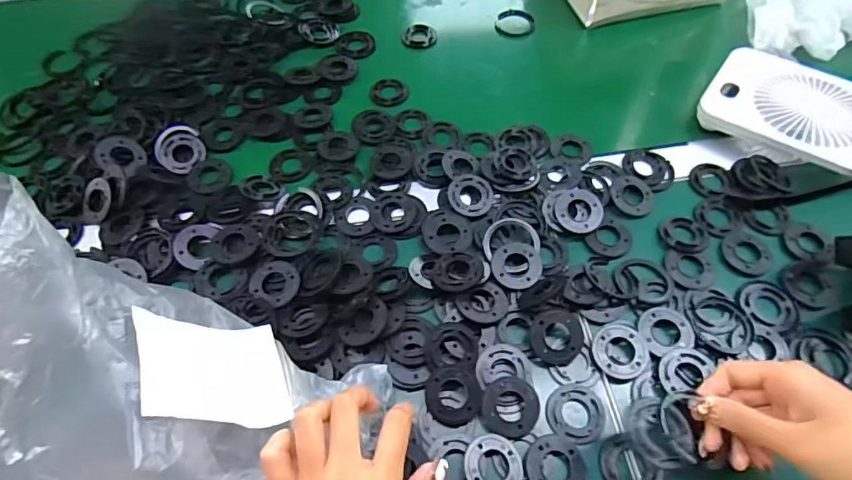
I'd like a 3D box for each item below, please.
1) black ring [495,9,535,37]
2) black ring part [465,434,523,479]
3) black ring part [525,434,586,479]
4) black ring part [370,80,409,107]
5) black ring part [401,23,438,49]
[{"bbox_3d":[0.118,-0.285,0.646,0.049,0.007,0.051,0,58,0],"label":"black ring"},{"bbox_3d":[0.050,0.166,0.364,0.042,0.011,0.043,0,58,0],"label":"black ring part"},{"bbox_3d":[0.096,0.168,0.367,0.043,0.007,0.045,0,58,0],"label":"black ring part"},{"bbox_3d":[-0.040,-0.172,0.579,0.045,0.010,0.038,-37,66,-21],"label":"black ring part"},{"bbox_3d":[-0.008,-0.261,0.633,0.044,0.004,0.044,0,58,0],"label":"black ring part"}]

